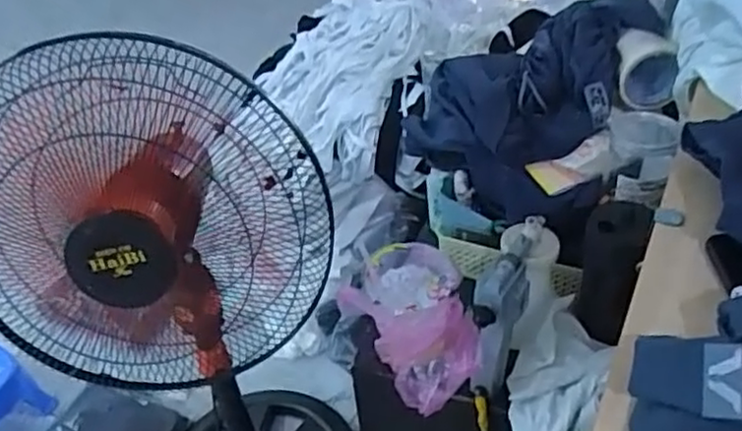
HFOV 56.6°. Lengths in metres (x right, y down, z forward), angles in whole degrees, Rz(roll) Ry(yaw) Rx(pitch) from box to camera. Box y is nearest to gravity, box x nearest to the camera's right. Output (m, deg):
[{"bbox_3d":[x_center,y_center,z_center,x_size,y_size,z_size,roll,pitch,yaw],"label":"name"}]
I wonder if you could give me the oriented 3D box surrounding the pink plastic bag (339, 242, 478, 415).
[{"bbox_3d":[0.062,0.138,0.905,0.148,0.111,0.188,-27,45,-22],"label":"pink plastic bag"}]

